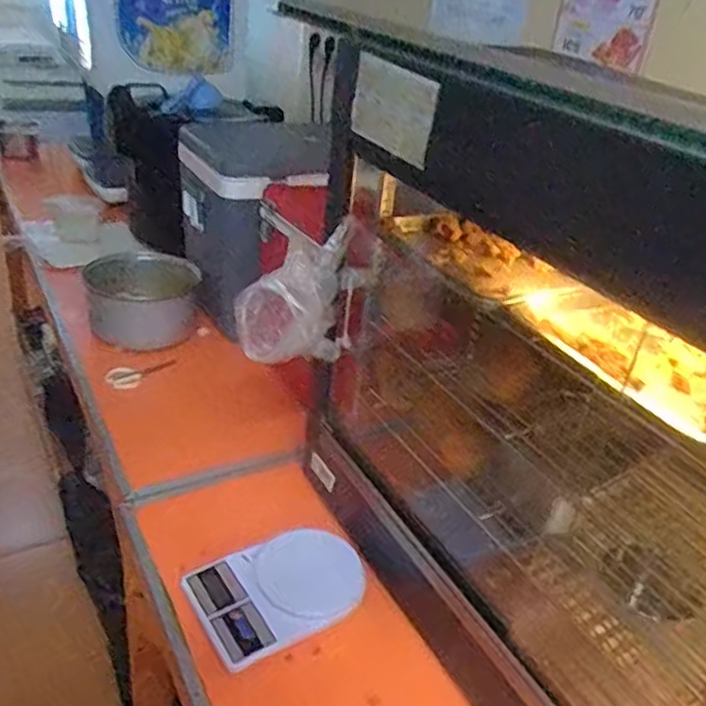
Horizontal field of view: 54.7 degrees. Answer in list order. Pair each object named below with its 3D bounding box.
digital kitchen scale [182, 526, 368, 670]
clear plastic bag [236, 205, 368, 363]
[{"bbox_3d":[-0.092,0.300,0.870,0.205,0.030,0.147,-22,45,-27],"label":"digital kitchen scale"},{"bbox_3d":[-0.062,-0.073,0.824,0.135,0.169,0.094,5,30,-3],"label":"clear plastic bag"}]

